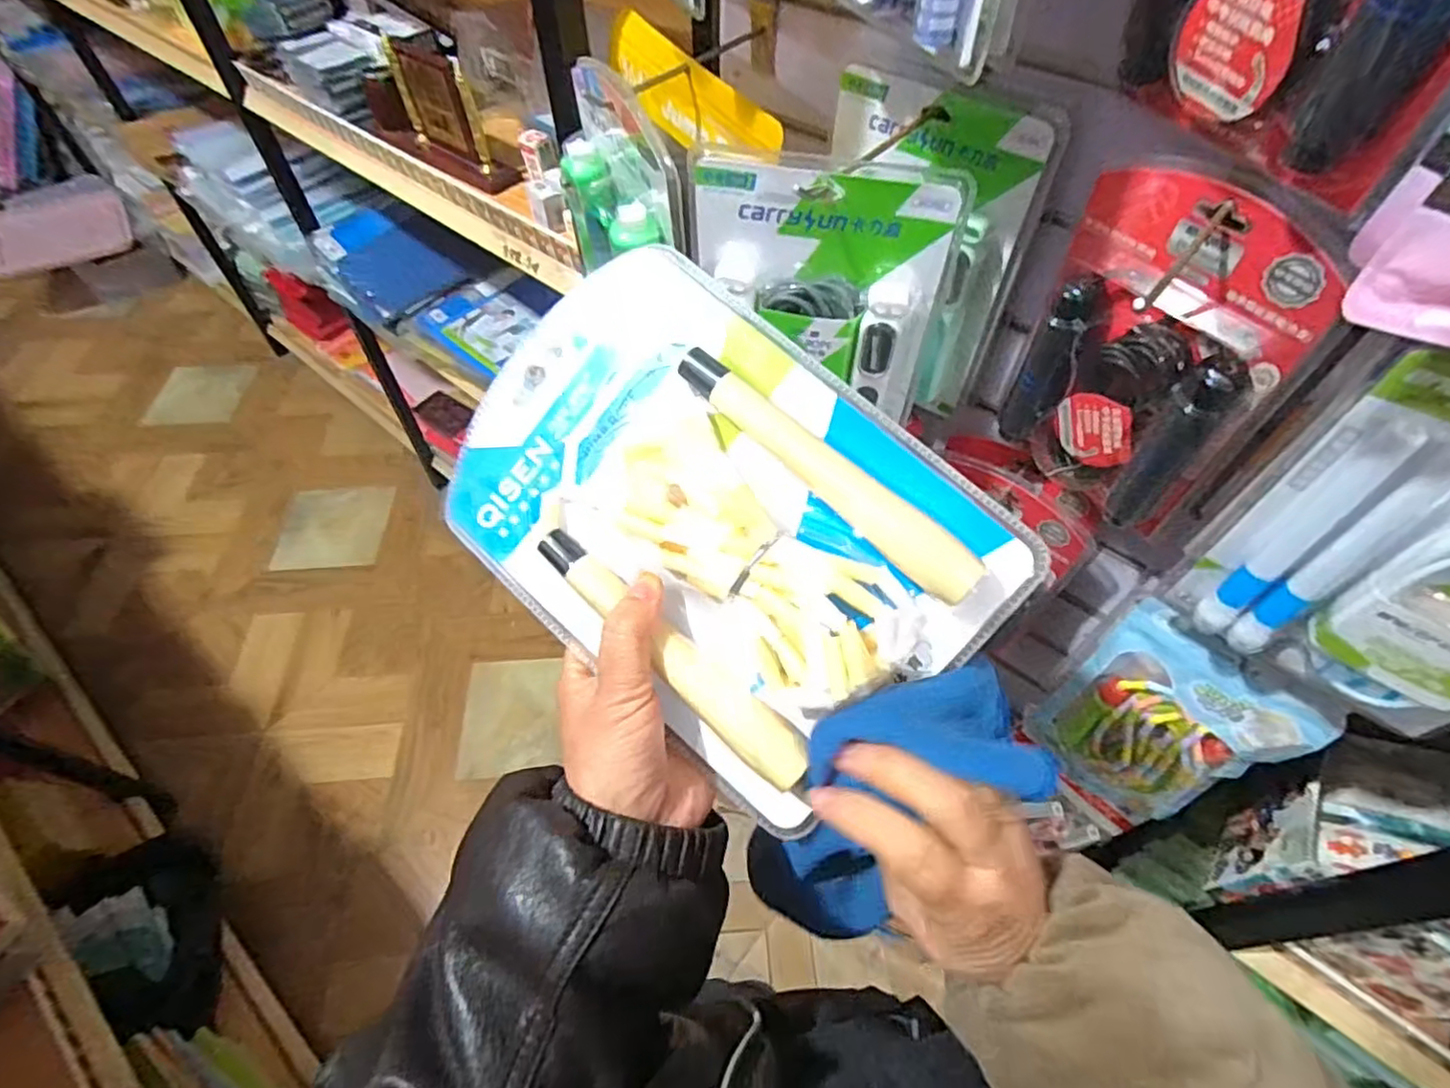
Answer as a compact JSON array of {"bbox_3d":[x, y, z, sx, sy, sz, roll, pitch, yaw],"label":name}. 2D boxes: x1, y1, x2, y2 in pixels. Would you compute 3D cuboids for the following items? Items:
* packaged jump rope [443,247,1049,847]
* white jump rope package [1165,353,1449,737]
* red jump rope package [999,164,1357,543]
[{"bbox_3d":[-0.009,-0.013,0.303,0.246,0.031,0.175,42,95,12],"label":"packaged jump rope"},{"bbox_3d":[0.384,0.017,0.368,0.173,0.217,0.045,31,59,21],"label":"white jump rope package"},{"bbox_3d":[0.282,-0.121,0.456,0.047,0.226,0.157,-28,59,-19],"label":"red jump rope package"}]

